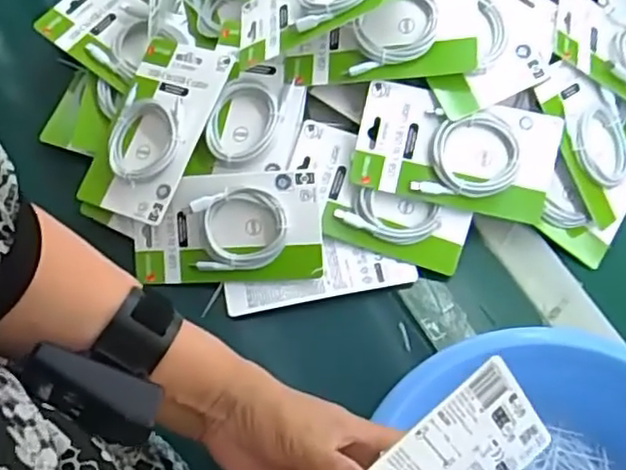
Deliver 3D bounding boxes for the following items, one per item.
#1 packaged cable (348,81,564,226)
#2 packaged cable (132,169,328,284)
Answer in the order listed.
[{"bbox_3d":[0.134,-0.077,0.615,0.182,0.015,0.100,12,93,2],"label":"packaged cable"},{"bbox_3d":[-0.082,-0.005,0.613,0.178,0.019,0.099,-2,101,4],"label":"packaged cable"}]

